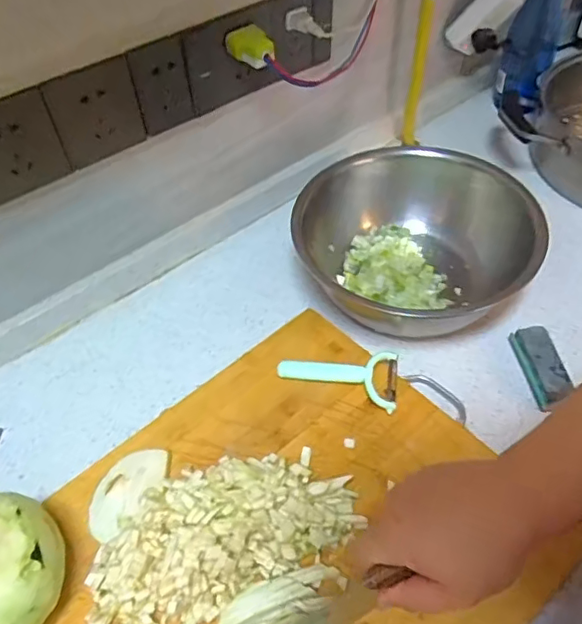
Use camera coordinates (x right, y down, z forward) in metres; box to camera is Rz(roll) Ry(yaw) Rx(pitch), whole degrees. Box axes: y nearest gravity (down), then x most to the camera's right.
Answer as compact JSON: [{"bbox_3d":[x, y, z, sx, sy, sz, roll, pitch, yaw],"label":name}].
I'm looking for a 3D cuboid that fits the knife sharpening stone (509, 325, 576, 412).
[{"bbox_3d":[0.259,0.056,0.582,0.033,0.029,0.091,-7,50,-2],"label":"knife sharpening stone"}]

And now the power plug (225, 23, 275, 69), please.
[{"bbox_3d":[-0.042,-0.281,0.588,0.028,0.030,0.049,-37,57,-24],"label":"power plug"}]

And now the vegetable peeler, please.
[{"bbox_3d":[0.047,0.065,0.574,0.120,0.018,0.066,5,51,8],"label":"vegetable peeler"}]

